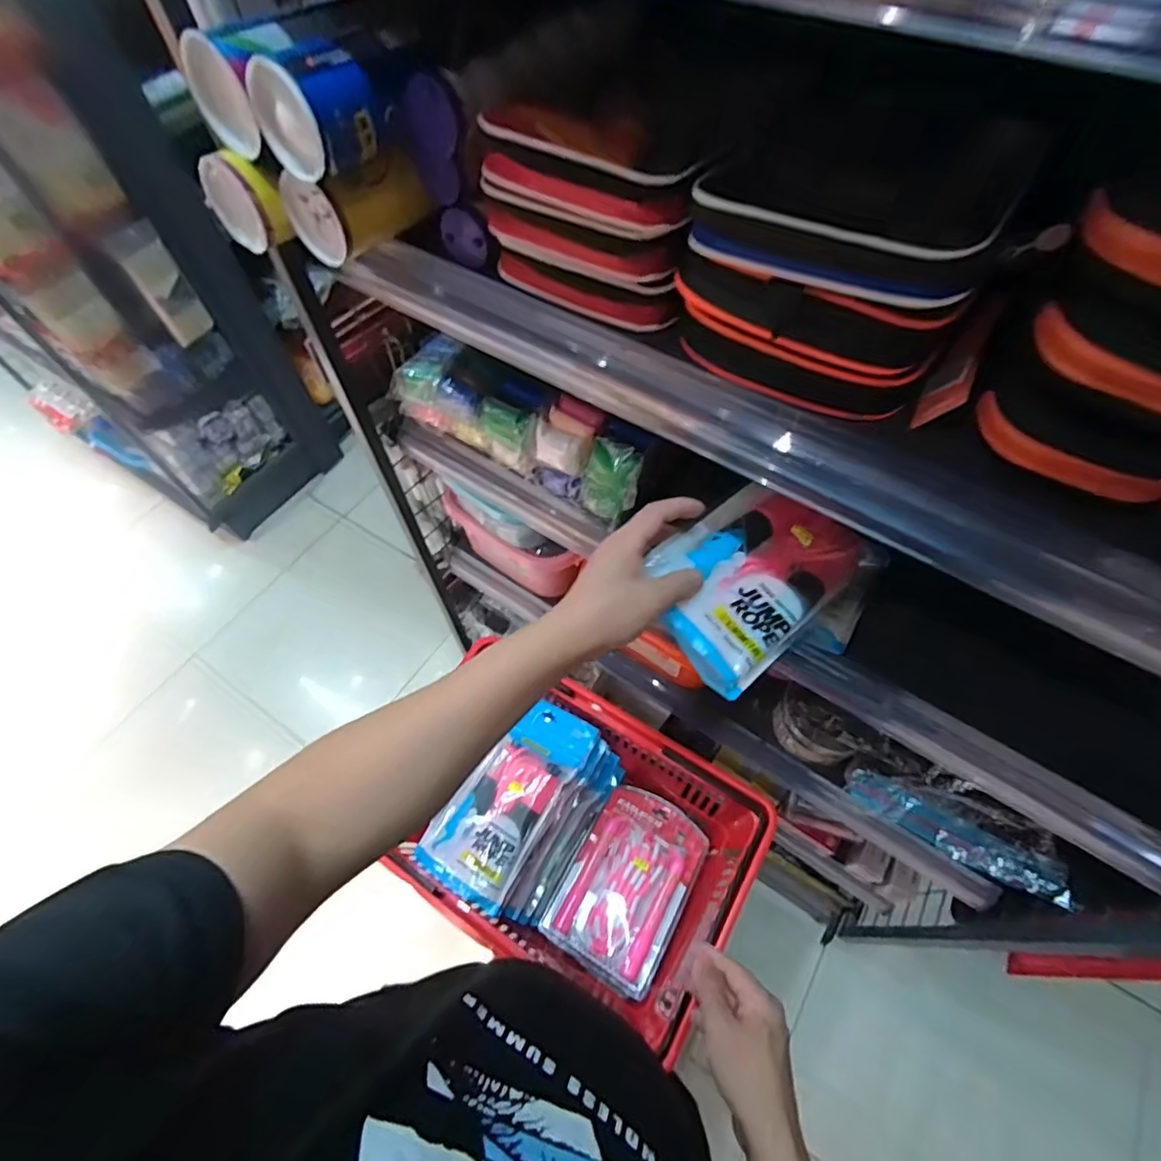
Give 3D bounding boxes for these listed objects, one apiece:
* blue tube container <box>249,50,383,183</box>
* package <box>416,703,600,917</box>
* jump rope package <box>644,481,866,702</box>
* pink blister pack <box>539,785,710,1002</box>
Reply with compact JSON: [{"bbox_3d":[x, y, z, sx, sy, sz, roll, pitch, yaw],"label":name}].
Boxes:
[{"bbox_3d":[-0.175,-0.314,0.382,0.059,0.058,0.057,27,64,18],"label":"blue tube container"},{"bbox_3d":[-0.097,0.285,0.763,0.131,0.035,0.257,27,64,17],"label":"package"},{"bbox_3d":[0.146,-0.002,0.500,0.177,0.038,0.127,-41,82,-16],"label":"jump rope package"},{"bbox_3d":[0.070,0.415,0.801,0.159,0.043,0.239,25,57,18],"label":"pink blister pack"}]

